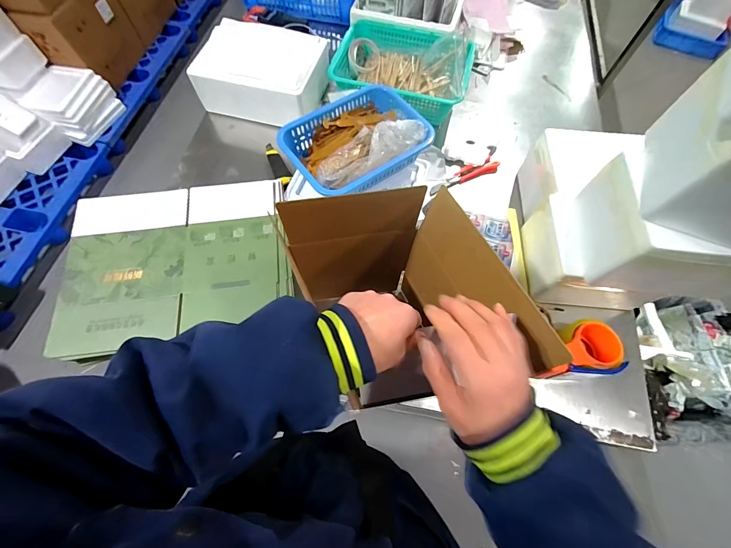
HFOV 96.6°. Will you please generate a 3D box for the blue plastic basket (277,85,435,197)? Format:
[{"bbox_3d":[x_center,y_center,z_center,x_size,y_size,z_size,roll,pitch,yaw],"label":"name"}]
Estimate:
[{"bbox_3d":[-0.018,-0.298,0.747,0.308,0.082,0.229,-36,72,-15],"label":"blue plastic basket"}]

